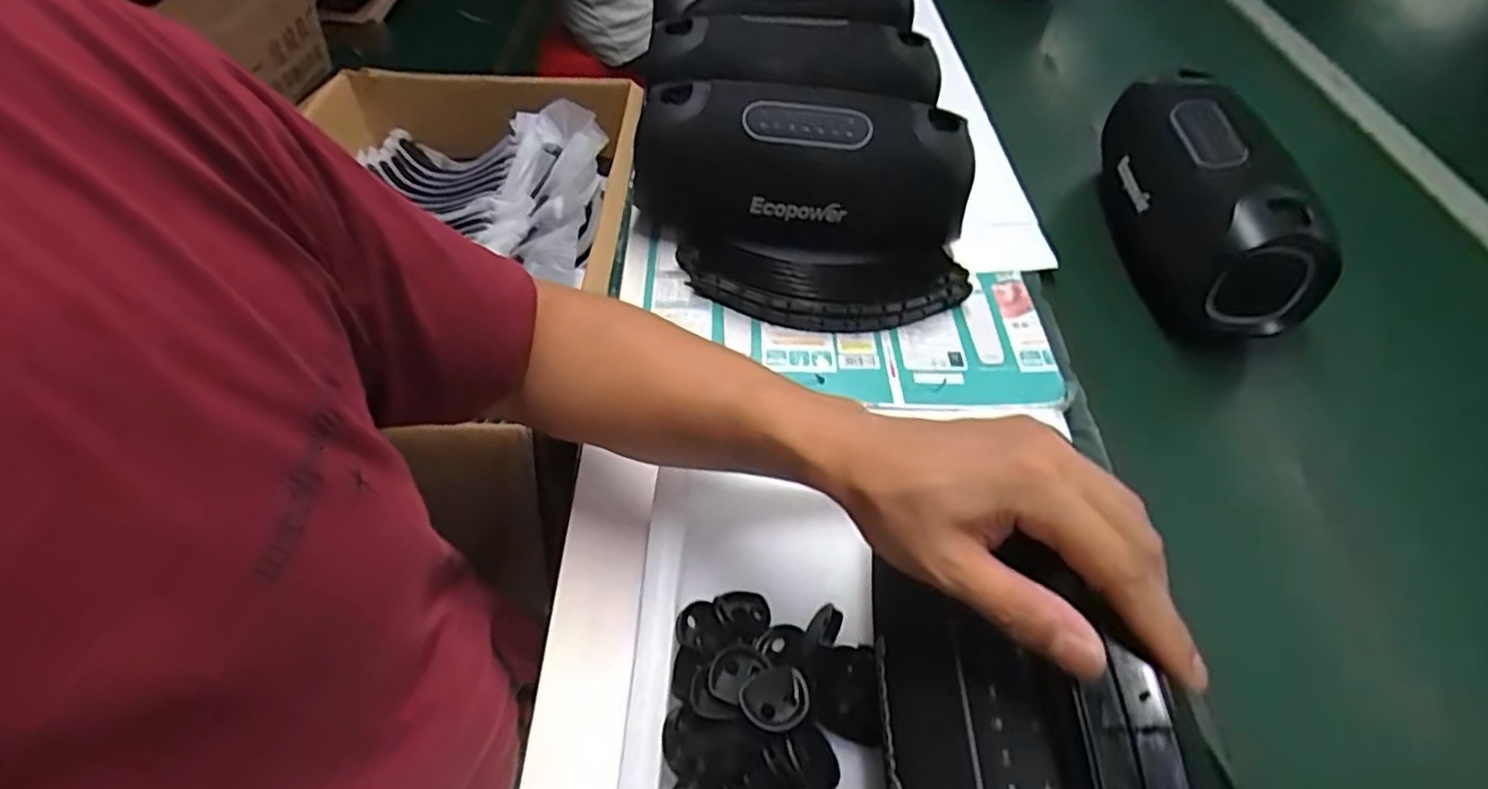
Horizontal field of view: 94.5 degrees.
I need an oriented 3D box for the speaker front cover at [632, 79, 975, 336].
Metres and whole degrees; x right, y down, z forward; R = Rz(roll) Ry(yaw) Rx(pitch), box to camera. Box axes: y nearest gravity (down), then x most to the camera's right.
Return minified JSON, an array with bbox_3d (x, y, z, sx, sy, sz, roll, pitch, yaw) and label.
[{"bbox_3d":[0.045,-0.168,0.599,0.298,0.133,0.171,7,51,2],"label":"speaker front cover"}]

